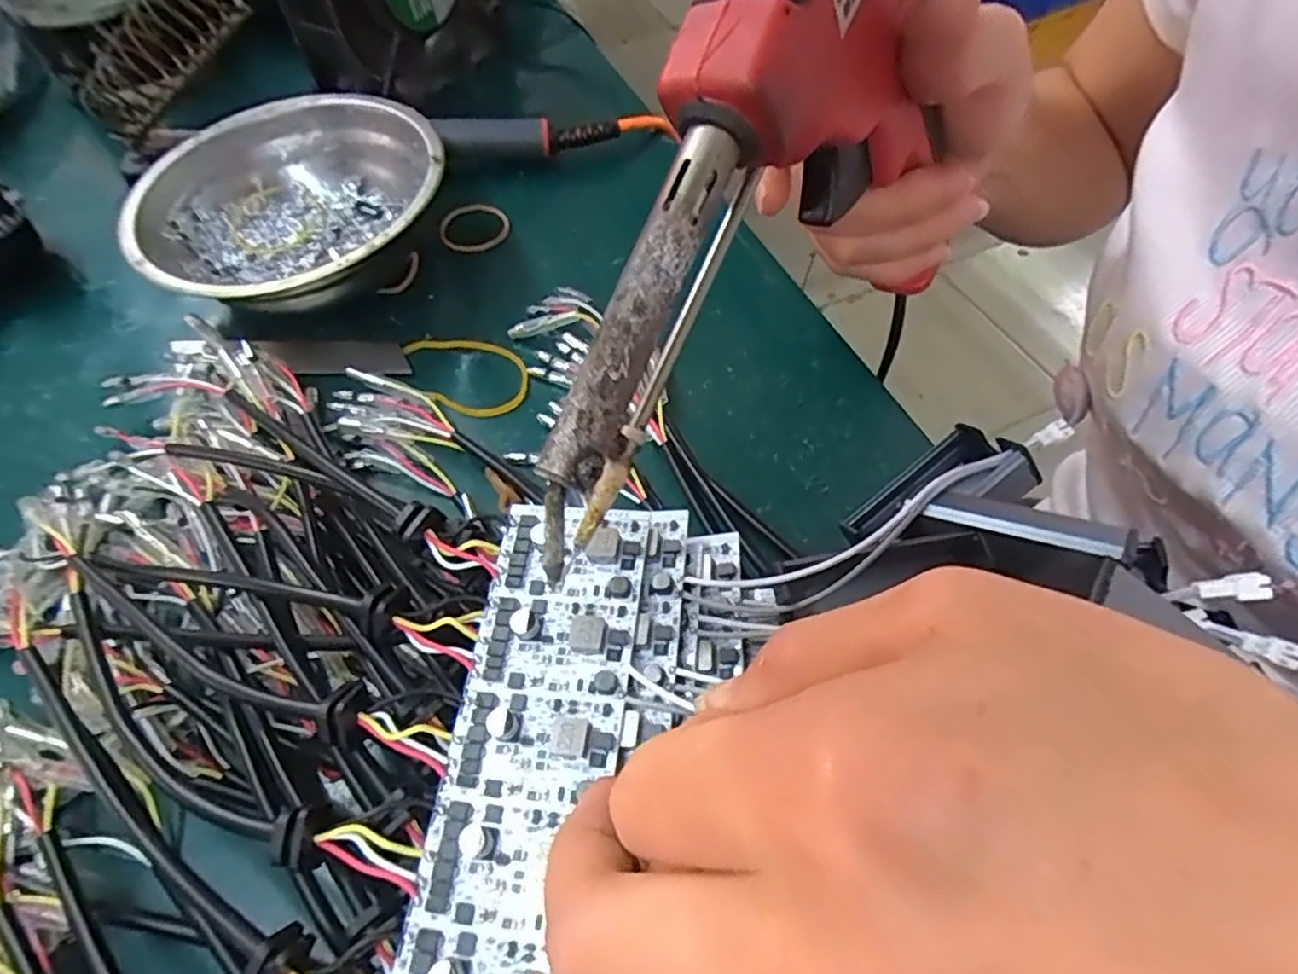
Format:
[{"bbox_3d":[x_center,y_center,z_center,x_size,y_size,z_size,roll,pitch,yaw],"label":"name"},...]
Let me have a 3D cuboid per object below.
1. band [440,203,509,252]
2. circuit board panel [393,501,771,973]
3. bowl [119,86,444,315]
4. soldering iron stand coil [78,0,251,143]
[{"bbox_3d":[-0.084,-0.125,0.325,0.032,0.004,0.032,0,58,0],"label":"band"},{"bbox_3d":[-0.022,0.082,0.150,0.067,0.015,0.178,12,60,8],"label":"circuit board panel"},{"bbox_3d":[-0.152,-0.118,0.295,0.125,0.046,0.123,0,58,0],"label":"bowl"},{"bbox_3d":[-0.218,-0.194,0.301,0.090,0.028,0.037,-34,59,17],"label":"soldering iron stand coil"}]

